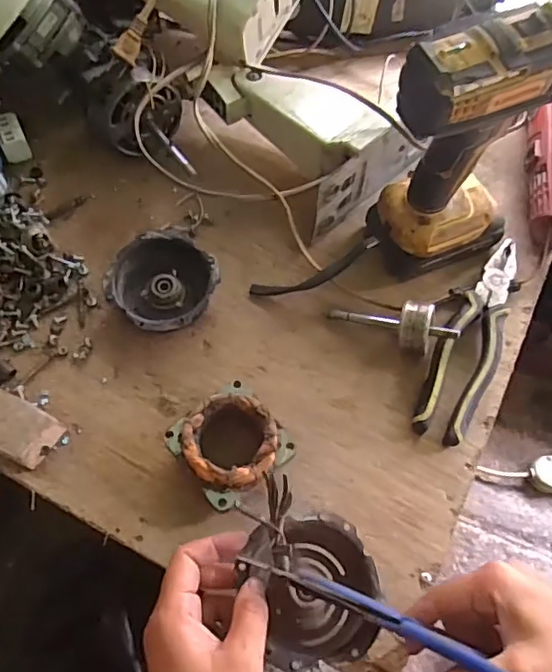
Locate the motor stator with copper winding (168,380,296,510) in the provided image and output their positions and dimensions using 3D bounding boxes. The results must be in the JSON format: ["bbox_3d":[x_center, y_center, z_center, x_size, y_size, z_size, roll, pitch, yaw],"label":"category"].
[{"bbox_3d":[-0.032,0.080,0.424,0.079,0.044,0.074,-36,70,-18],"label":"motor stator with copper winding"}]

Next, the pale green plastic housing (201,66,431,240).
[{"bbox_3d":[0.024,-0.198,0.533,0.107,0.082,0.186,-33,69,-17],"label":"pale green plastic housing"}]

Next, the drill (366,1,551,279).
[{"bbox_3d":[0.164,-0.149,0.443,0.179,0.217,0.075,-29,67,-15],"label":"drill"}]

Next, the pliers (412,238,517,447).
[{"bbox_3d":[0.170,0.003,0.476,0.051,0.029,0.189,31,66,13],"label":"pliers"}]

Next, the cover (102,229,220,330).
[{"bbox_3d":[-0.096,-0.045,0.492,0.088,0.029,0.095,-36,69,-18],"label":"cover"}]

